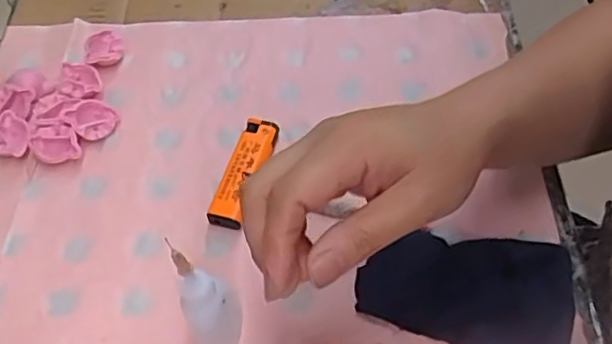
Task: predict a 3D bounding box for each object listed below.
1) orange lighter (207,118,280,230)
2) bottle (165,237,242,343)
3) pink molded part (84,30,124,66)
[{"bbox_3d":[-0.041,0.000,0.414,0.022,0.016,0.081,15,57,11],"label":"orange lighter"},{"bbox_3d":[-0.050,0.067,0.322,0.029,0.081,0.028,-18,57,-12],"label":"bottle"},{"bbox_3d":[-0.157,-0.097,0.486,0.026,0.012,0.034,-9,56,-6],"label":"pink molded part"}]

